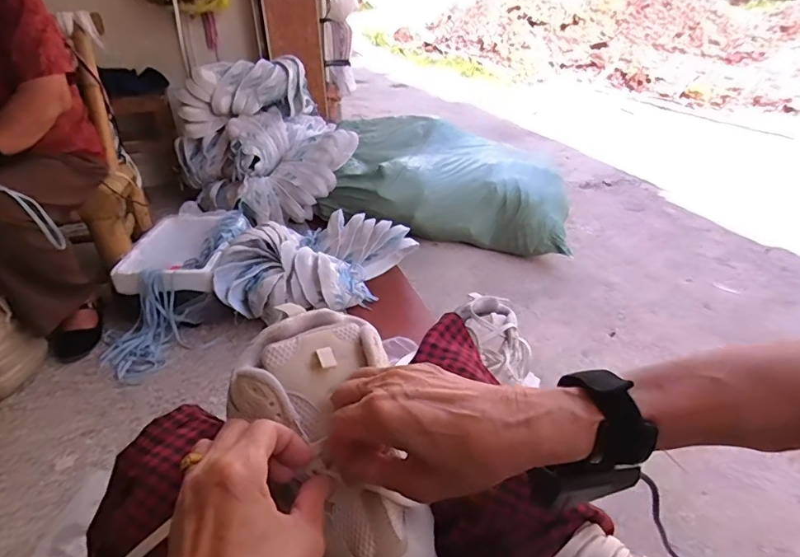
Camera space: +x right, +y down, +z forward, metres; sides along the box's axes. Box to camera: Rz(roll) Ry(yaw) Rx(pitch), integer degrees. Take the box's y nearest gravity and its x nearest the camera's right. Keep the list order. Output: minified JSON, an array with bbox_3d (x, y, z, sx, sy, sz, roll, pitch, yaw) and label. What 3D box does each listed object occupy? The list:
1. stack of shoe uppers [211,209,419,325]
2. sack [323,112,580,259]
[{"bbox_3d":[-0.240,-0.044,1.345,0.311,0.179,0.514,25,41,34],"label":"stack of shoe uppers"},{"bbox_3d":[0.180,-0.371,1.812,0.838,0.311,0.498,4,33,8],"label":"sack"}]

